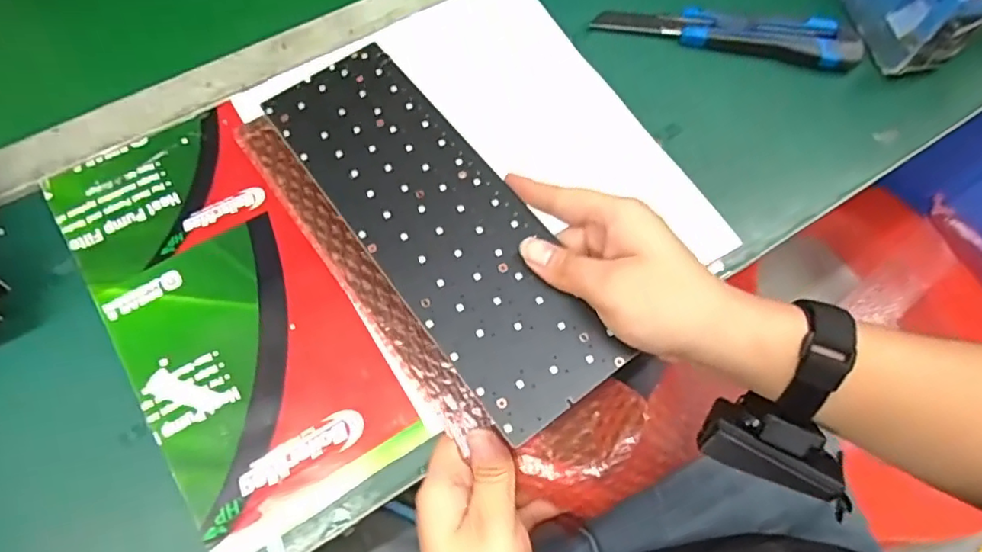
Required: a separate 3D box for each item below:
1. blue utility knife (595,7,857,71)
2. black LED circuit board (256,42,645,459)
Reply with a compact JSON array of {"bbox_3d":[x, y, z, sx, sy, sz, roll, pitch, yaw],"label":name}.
[{"bbox_3d":[0.191,-0.195,0.477,0.207,0.024,0.037,9,68,0],"label":"blue utility knife"},{"bbox_3d":[-0.034,-0.039,0.359,0.092,0.008,0.277,-30,67,-16],"label":"black LED circuit board"}]

